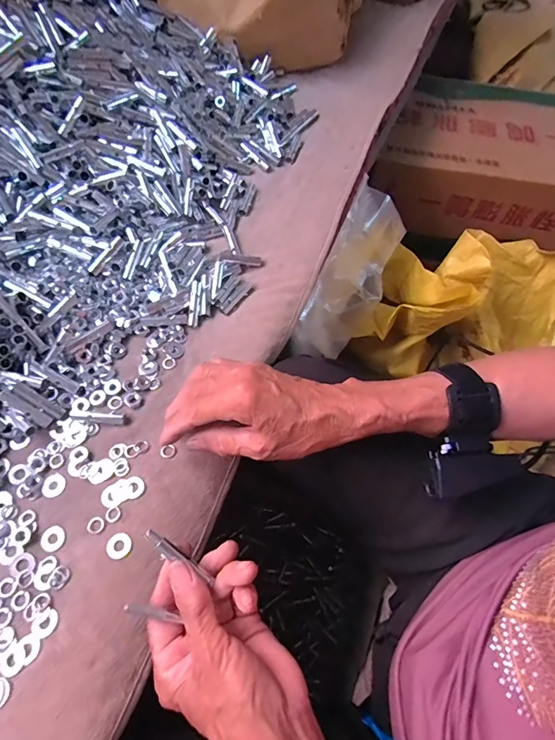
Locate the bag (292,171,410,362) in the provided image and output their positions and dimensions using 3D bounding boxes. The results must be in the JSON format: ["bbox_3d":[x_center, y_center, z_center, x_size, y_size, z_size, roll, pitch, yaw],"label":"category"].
[{"bbox_3d":[0.096,-0.122,0.525,0.060,0.140,0.245,19,65,32],"label":"bag"}]

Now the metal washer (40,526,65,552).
[{"bbox_3d":[-0.168,0.126,0.303,0.017,0.004,0.017,-22,64,-18],"label":"metal washer"}]

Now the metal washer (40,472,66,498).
[{"bbox_3d":[-0.178,0.091,0.320,0.018,0.004,0.018,1,63,-1],"label":"metal washer"}]

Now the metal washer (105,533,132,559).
[{"bbox_3d":[-0.116,0.129,0.298,0.017,0.005,0.017,1,63,-1],"label":"metal washer"}]

